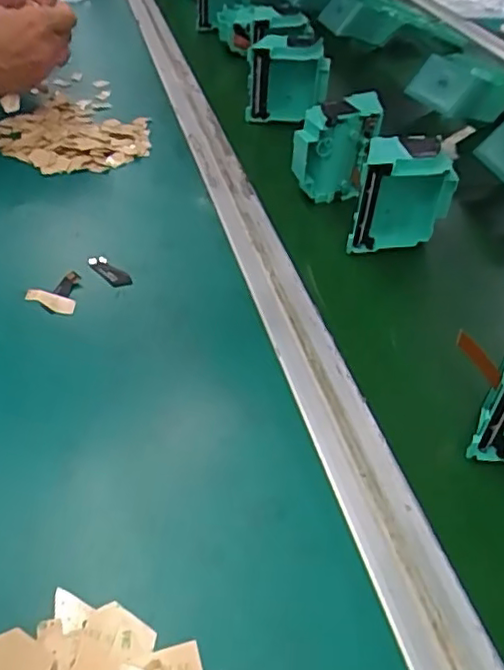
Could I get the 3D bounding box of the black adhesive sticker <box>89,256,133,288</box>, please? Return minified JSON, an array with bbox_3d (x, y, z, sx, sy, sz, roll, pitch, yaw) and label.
[{"bbox_3d":[-0.099,-0.044,0.429,0.013,0.004,0.042,-30,52,-33],"label":"black adhesive sticker"}]

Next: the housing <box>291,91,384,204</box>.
[{"bbox_3d":[0.067,-0.150,0.504,0.066,0.077,0.037,4,42,-1],"label":"housing"}]

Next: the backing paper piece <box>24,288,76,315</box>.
[{"bbox_3d":[-0.131,-0.023,0.403,0.039,0.005,0.011,19,44,16],"label":"backing paper piece"}]

